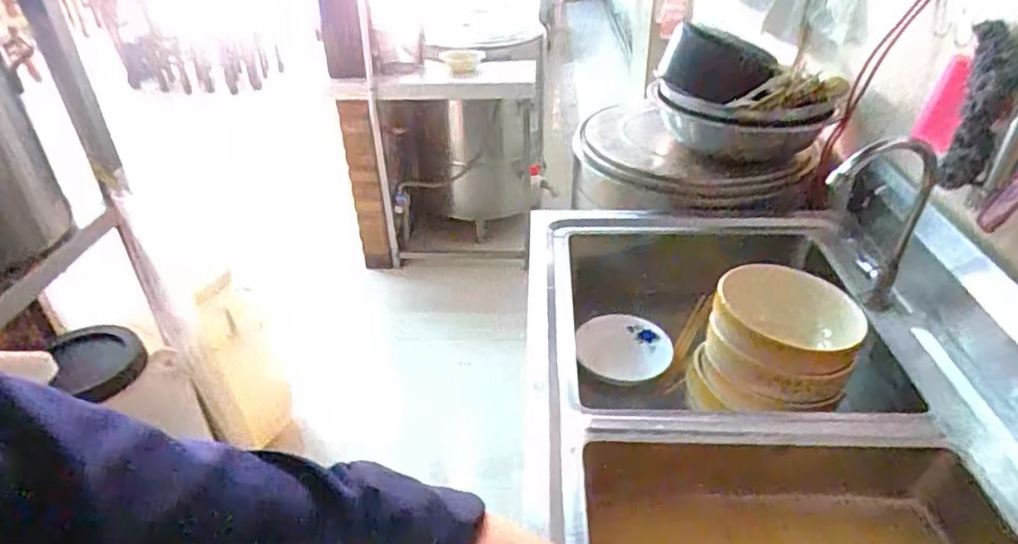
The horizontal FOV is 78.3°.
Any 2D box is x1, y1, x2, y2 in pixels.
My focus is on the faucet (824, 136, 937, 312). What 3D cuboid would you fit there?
[{"bbox_3d":[0.519,-0.056,0.904,0.174,0.274,0.050,-14,36,-17],"label":"faucet"}]

